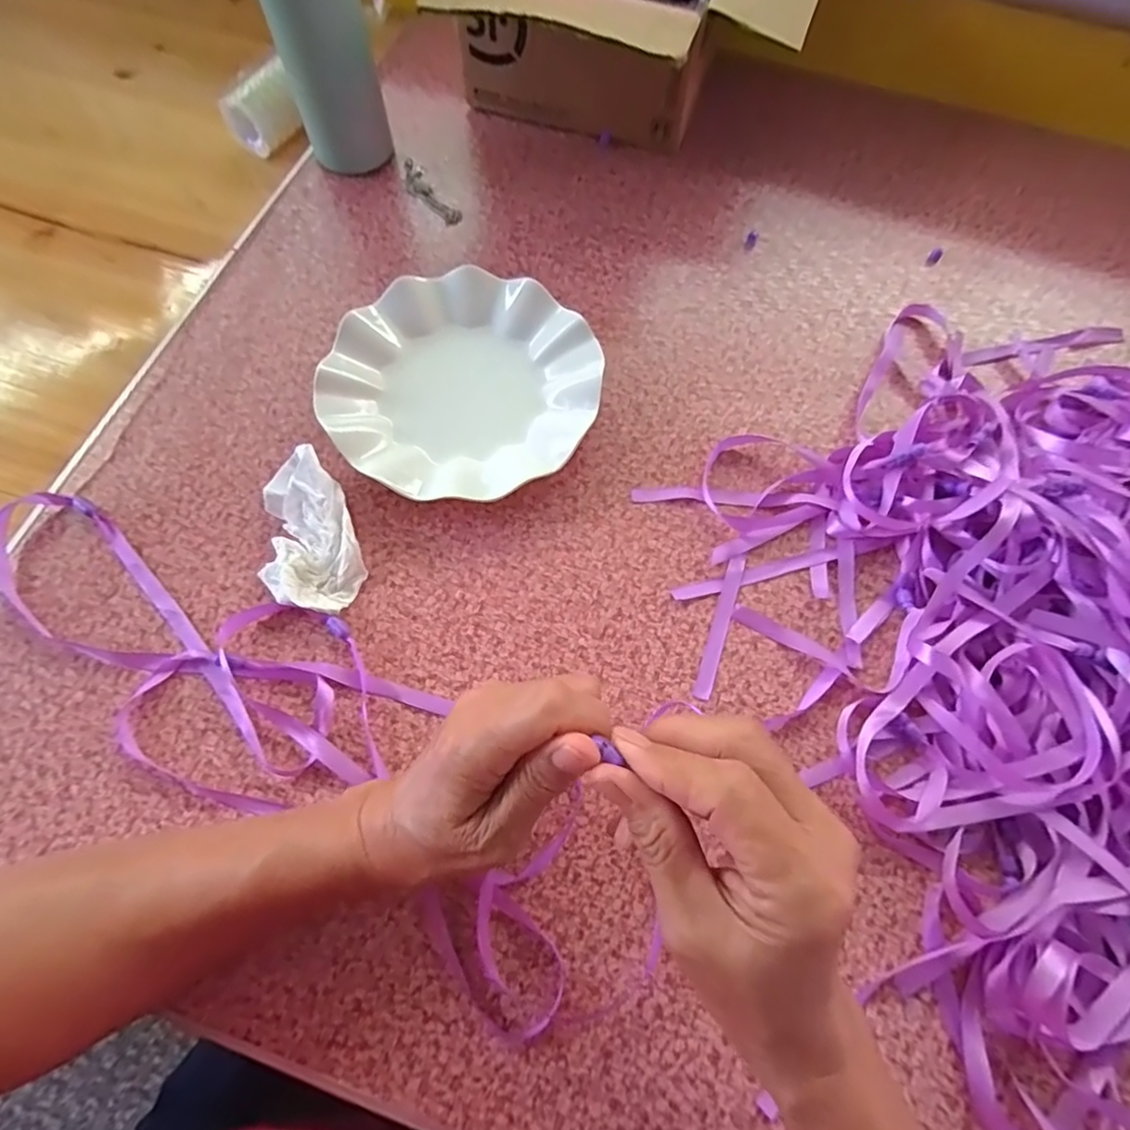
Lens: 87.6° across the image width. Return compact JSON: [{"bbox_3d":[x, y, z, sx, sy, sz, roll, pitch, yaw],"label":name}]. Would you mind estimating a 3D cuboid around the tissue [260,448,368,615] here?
[{"bbox_3d":[-0.160,-0.018,0.363,0.057,0.026,0.101,-18,71,-9],"label":"tissue"}]

